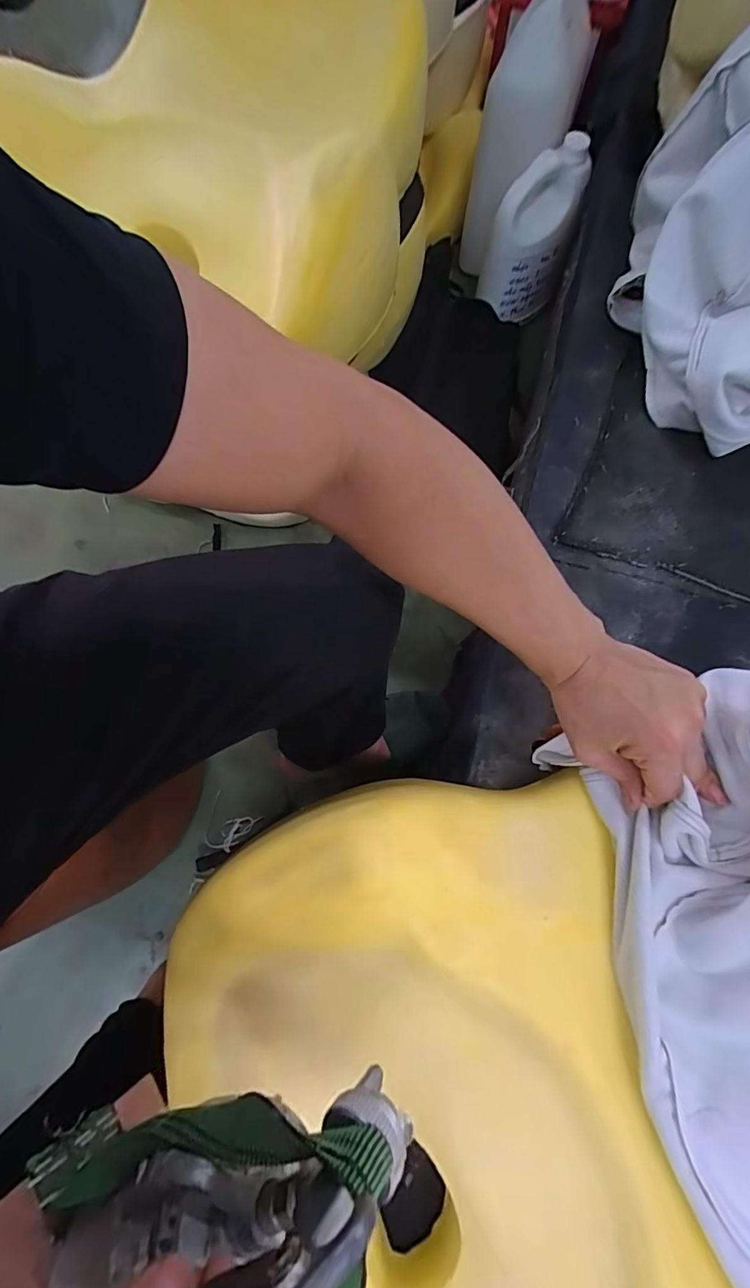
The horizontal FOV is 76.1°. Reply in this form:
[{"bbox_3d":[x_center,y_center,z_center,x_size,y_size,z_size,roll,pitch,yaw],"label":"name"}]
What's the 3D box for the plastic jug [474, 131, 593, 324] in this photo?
[{"bbox_3d":[0.280,-0.735,0.888,0.142,0.237,0.120,20,76,4],"label":"plastic jug"}]

